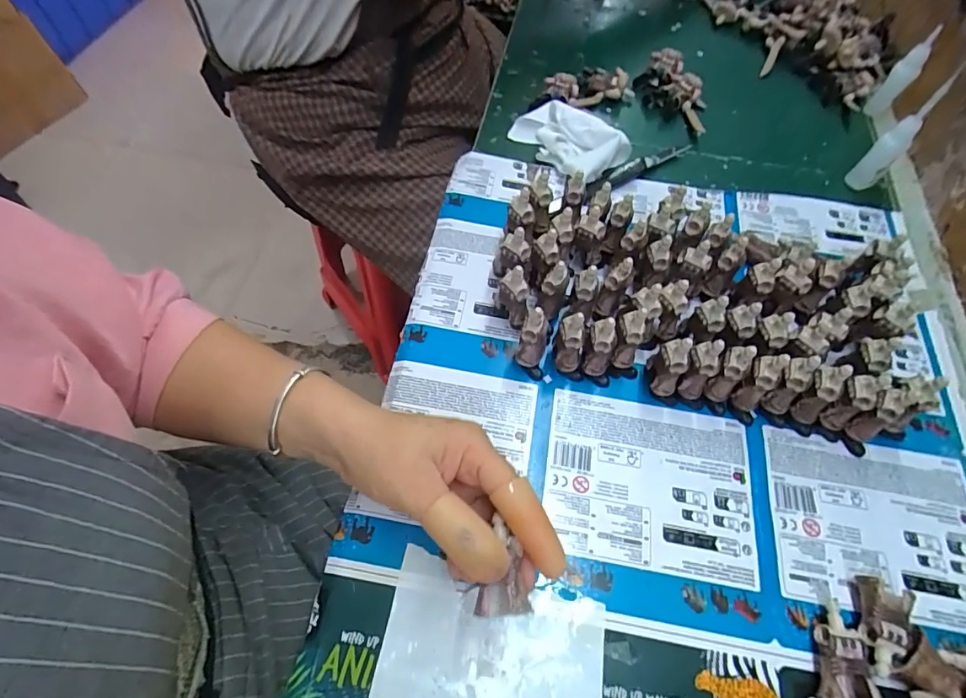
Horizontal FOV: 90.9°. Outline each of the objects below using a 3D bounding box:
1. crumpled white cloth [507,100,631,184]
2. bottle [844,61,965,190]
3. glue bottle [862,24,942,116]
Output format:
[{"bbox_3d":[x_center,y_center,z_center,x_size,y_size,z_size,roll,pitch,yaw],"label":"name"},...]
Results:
[{"bbox_3d":[0.080,-0.203,0.456,0.057,0.033,0.105,-40,70,-21],"label":"crumpled white cloth"},{"bbox_3d":[0.369,-0.190,0.419,0.027,0.114,0.023,-37,68,-20],"label":"bottle"},{"bbox_3d":[0.428,-0.279,0.487,0.023,0.085,0.023,35,66,16],"label":"glue bottle"}]

